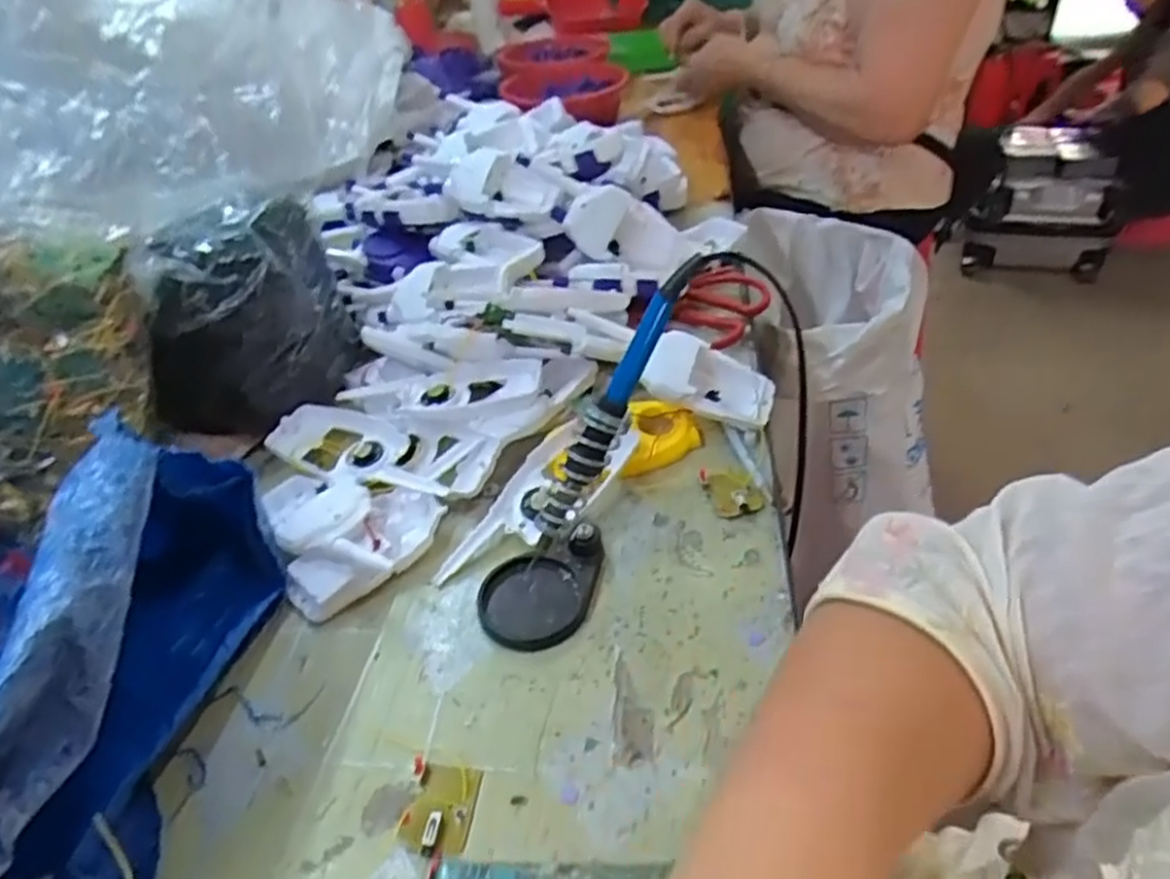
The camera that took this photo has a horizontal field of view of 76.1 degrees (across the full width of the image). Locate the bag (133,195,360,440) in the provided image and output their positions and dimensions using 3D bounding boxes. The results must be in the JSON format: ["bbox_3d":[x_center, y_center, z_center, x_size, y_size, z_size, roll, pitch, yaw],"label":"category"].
[{"bbox_3d":[-0.258,-0.095,0.580,0.165,0.142,0.093,-33,46,-29],"label":"bag"}]

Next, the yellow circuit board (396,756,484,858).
[{"bbox_3d":[-0.072,0.179,0.369,0.034,0.013,0.046,2,40,10],"label":"yellow circuit board"}]

